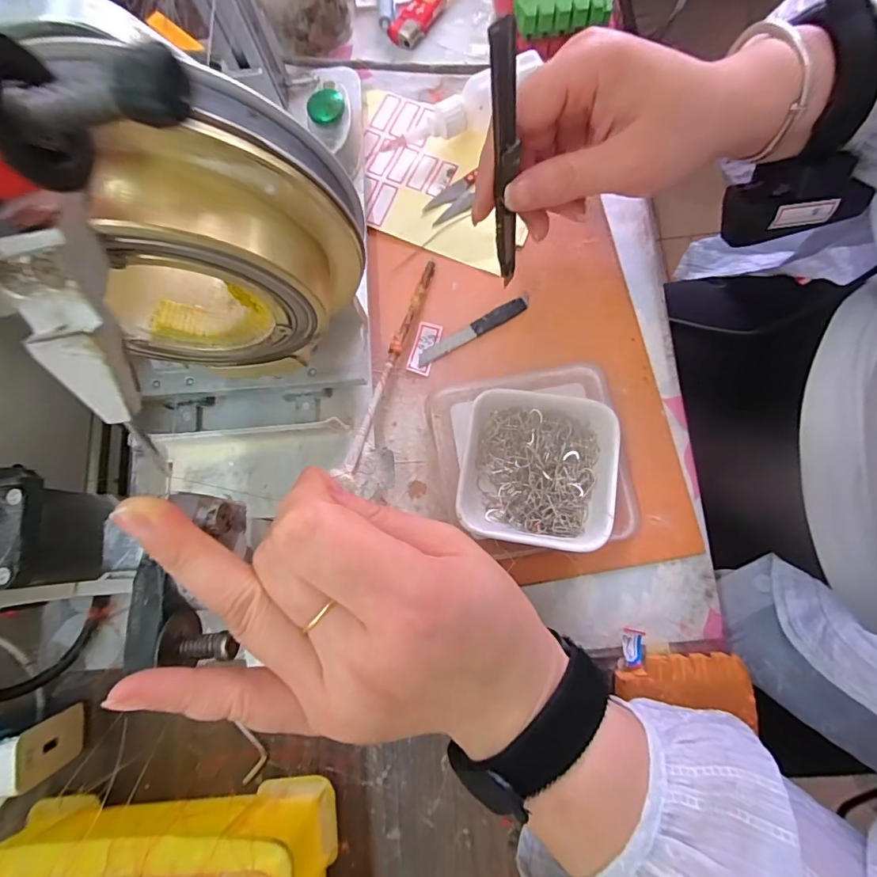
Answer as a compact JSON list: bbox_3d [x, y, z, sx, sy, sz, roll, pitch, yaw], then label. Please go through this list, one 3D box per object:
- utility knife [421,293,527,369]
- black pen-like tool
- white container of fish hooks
[{"bbox_3d":[0.023,-0.069,0.310,0.081,0.005,0.012,-31,77,-3],"label":"utility knife"},{"bbox_3d":[0.033,-0.126,0.231,0.015,0.130,0.013,-40,69,-7],"label":"black pen-like tool"},{"bbox_3d":[0.054,0.017,0.270,0.080,0.034,0.080,9,78,6],"label":"white container of fish hooks"}]

